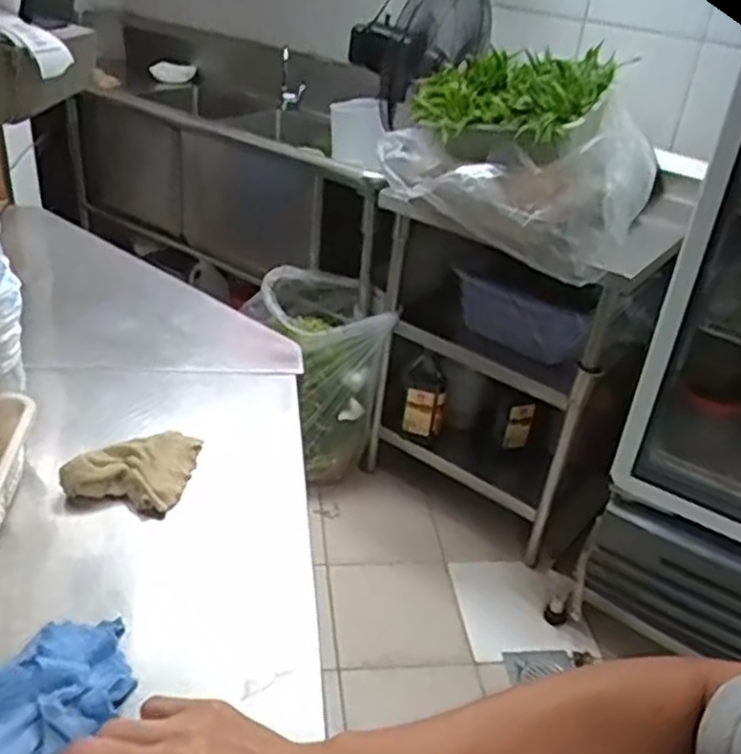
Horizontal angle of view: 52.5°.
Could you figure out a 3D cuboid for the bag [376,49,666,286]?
[{"bbox_3d":[0.319,-0.478,1.552,0.512,0.335,0.433,26,37,29],"label":"bag"}]

